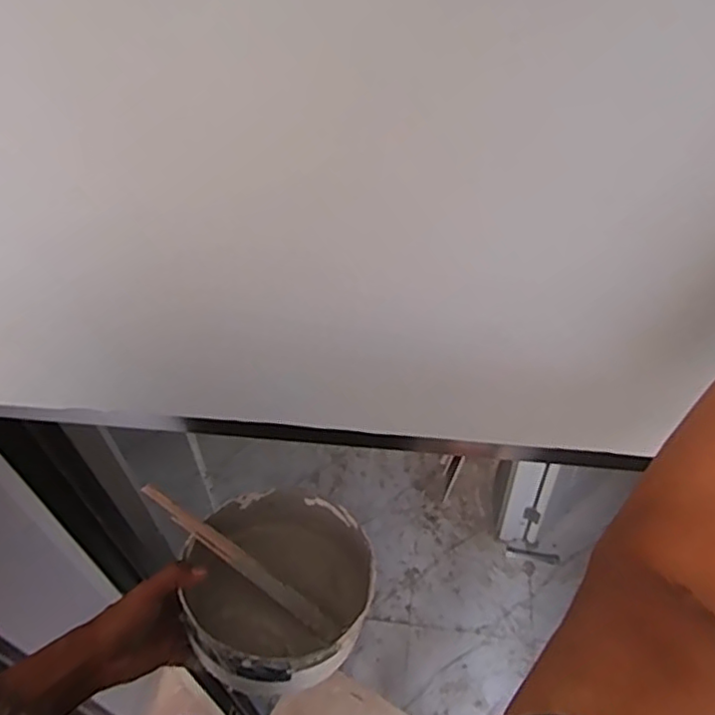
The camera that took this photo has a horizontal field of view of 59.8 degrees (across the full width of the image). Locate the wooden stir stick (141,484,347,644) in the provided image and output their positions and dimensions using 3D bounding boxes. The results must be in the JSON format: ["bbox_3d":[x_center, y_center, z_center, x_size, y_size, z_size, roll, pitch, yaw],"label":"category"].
[{"bbox_3d":[-0.110,0.194,0.594,0.224,0.015,0.018,37,55,2],"label":"wooden stir stick"}]

